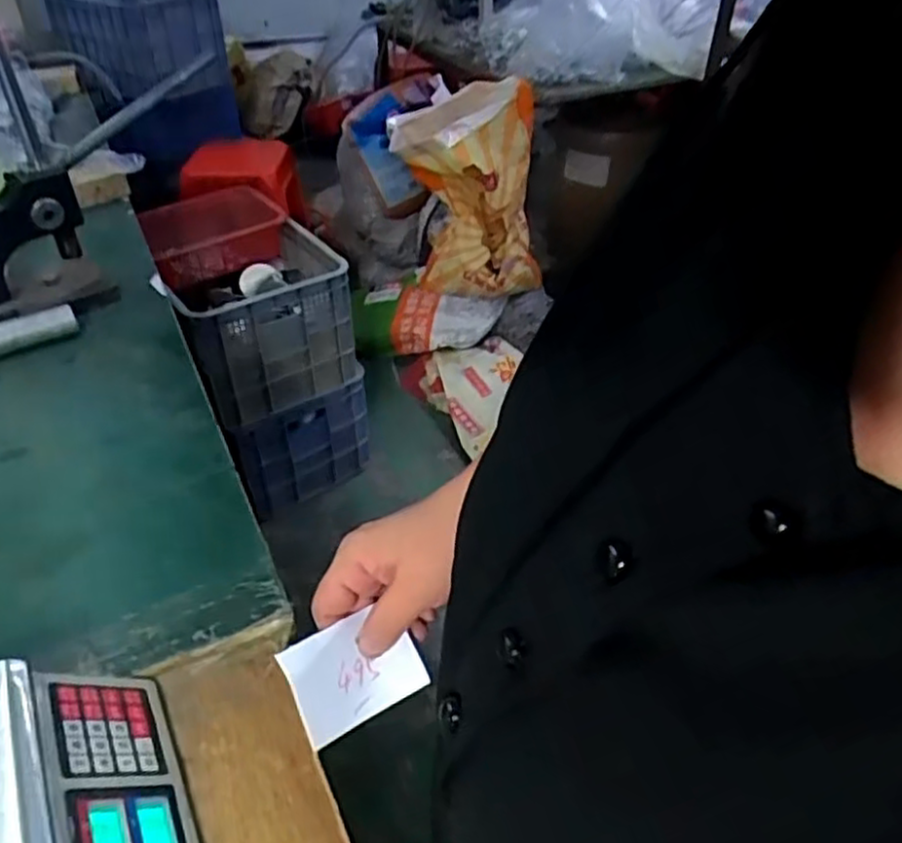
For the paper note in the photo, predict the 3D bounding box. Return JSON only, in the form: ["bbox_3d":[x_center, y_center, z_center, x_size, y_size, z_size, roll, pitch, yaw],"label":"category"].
[{"bbox_3d":[-0.052,0.134,0.390,0.070,0.009,0.052,-20,84,-31],"label":"paper note"}]

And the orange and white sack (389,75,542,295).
[{"bbox_3d":[0.046,-0.593,1.905,0.309,0.566,0.249,17,43,19],"label":"orange and white sack"}]

